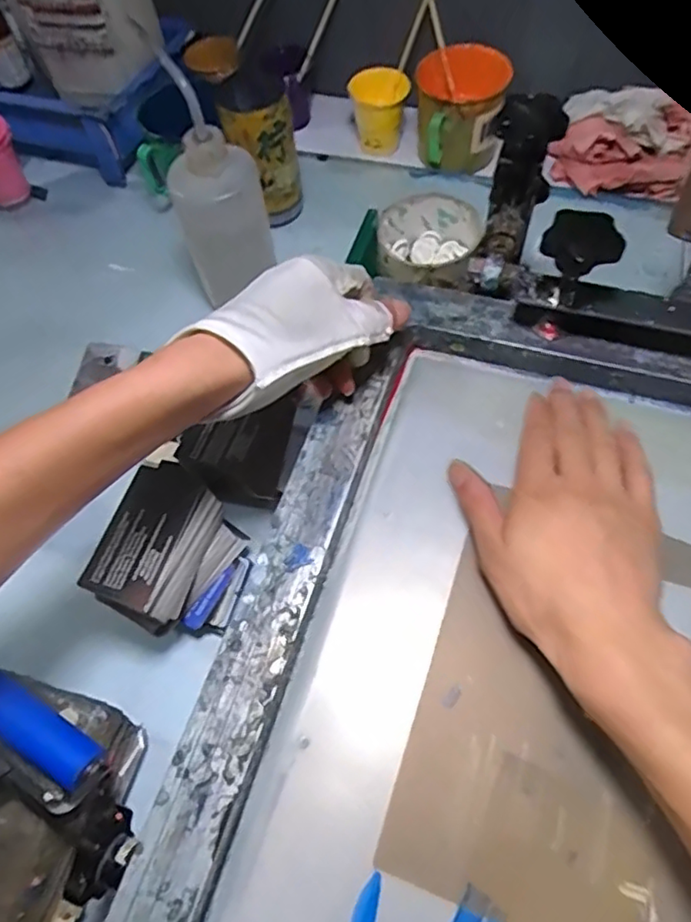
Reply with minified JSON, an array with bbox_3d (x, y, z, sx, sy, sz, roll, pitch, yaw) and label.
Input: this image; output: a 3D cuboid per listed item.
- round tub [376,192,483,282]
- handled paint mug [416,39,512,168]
[{"bbox_3d":[0.064,-0.173,0.489,0.074,0.043,0.088,20,65,14],"label":"round tub"},{"bbox_3d":[0.124,-0.380,0.649,0.096,0.080,0.104,2,62,5],"label":"handled paint mug"}]

